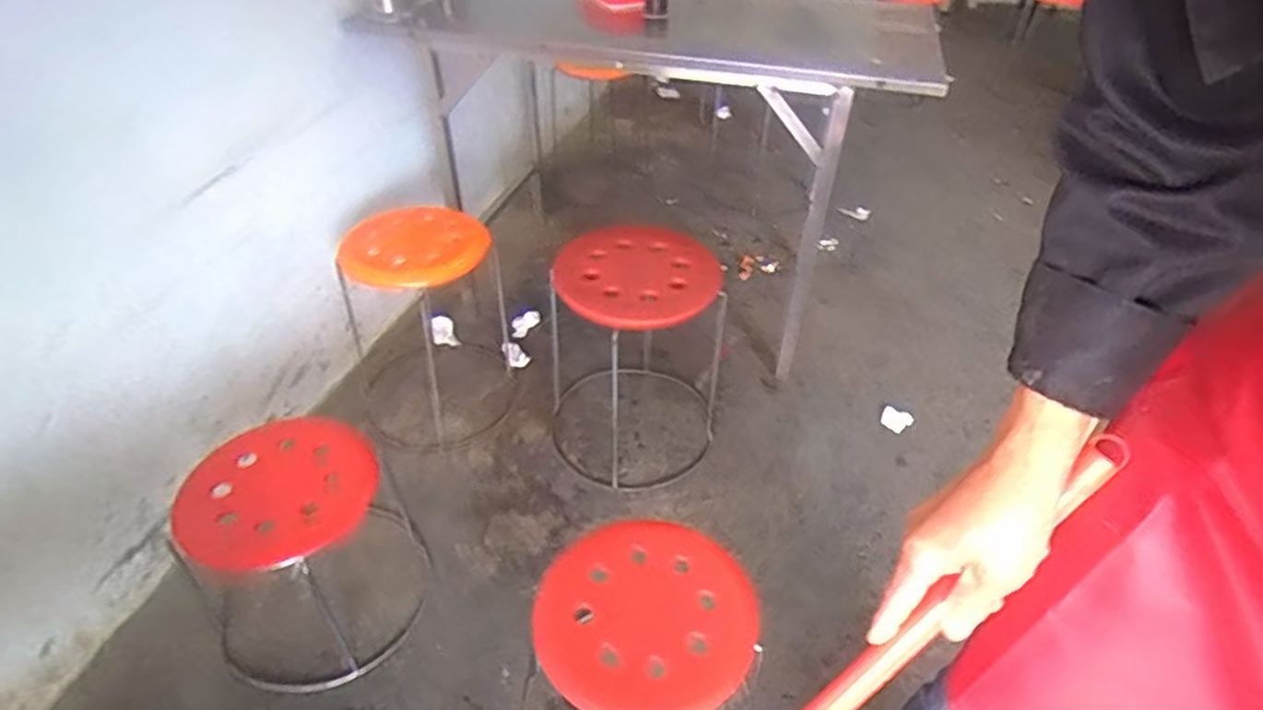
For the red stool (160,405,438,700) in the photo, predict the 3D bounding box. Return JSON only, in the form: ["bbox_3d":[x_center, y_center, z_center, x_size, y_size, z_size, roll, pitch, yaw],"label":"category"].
[{"bbox_3d":[-0.501,0.305,1.092,0.308,0.275,0.333,-22,47,-26],"label":"red stool"}]

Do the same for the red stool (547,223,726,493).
[{"bbox_3d":[0.003,-0.009,1.392,0.314,0.392,0.361,-3,41,-7],"label":"red stool"}]

